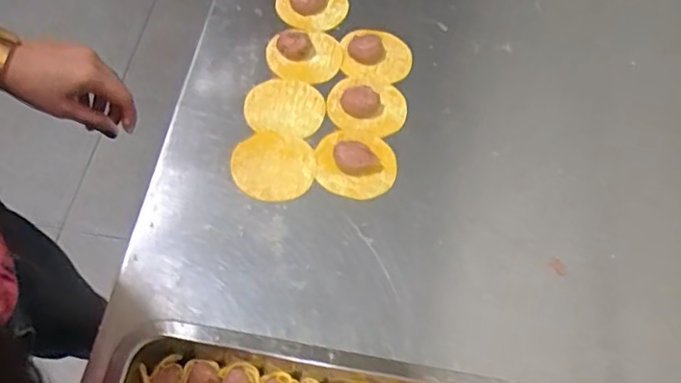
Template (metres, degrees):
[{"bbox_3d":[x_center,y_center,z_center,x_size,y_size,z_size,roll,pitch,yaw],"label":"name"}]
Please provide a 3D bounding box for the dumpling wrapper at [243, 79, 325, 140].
[{"bbox_3d":[-0.059,-0.091,0.661,0.082,0.008,0.071,7,60,0],"label":"dumpling wrapper"}]

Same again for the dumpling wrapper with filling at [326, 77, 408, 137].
[{"bbox_3d":[0.028,-0.096,0.658,0.083,0.022,0.065,19,61,6],"label":"dumpling wrapper with filling"}]

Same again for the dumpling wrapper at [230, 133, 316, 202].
[{"bbox_3d":[-0.068,-0.026,0.628,0.083,0.004,0.076,2,60,-3],"label":"dumpling wrapper"}]

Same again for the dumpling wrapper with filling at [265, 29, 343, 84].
[{"bbox_3d":[-0.041,-0.156,0.690,0.084,0.032,0.064,-1,61,-5],"label":"dumpling wrapper with filling"}]

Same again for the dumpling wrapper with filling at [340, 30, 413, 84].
[{"bbox_3d":[0.040,-0.156,0.694,0.078,0.016,0.070,15,60,4],"label":"dumpling wrapper with filling"}]

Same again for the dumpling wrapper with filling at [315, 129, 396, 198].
[{"bbox_3d":[0.016,-0.035,0.624,0.080,0.024,0.080,2,60,-3],"label":"dumpling wrapper with filling"}]

